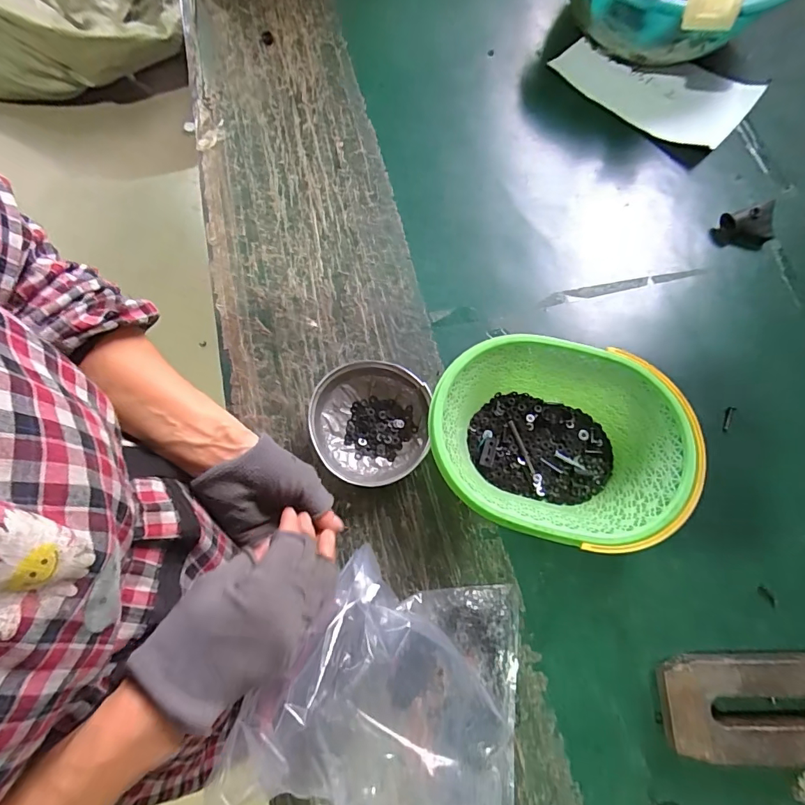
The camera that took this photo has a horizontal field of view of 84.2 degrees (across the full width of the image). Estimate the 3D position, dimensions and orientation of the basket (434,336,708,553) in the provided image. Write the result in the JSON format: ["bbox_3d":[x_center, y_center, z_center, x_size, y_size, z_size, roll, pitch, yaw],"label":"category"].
[{"bbox_3d":[0.162,0.046,0.484,0.256,0.089,0.198,12,71,3],"label":"basket"}]

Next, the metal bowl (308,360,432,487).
[{"bbox_3d":[-0.038,0.027,0.511,0.133,0.043,0.135,0,71,-1],"label":"metal bowl"}]

